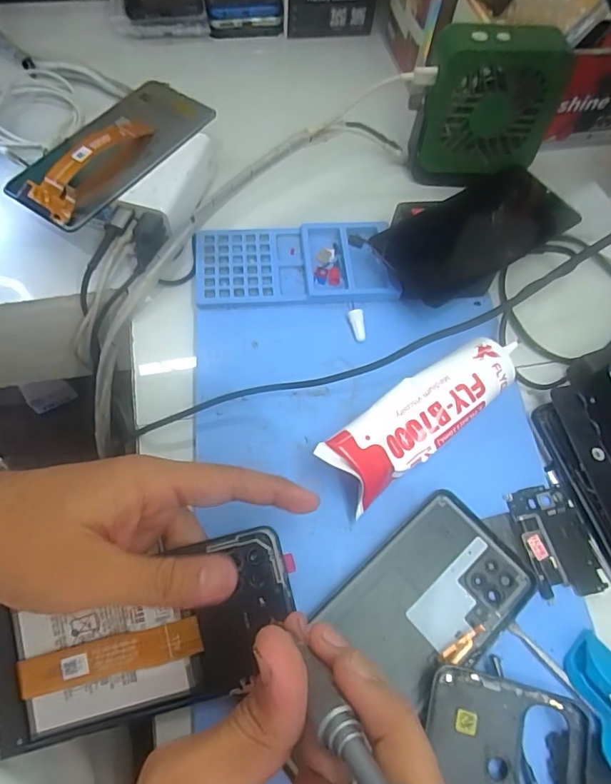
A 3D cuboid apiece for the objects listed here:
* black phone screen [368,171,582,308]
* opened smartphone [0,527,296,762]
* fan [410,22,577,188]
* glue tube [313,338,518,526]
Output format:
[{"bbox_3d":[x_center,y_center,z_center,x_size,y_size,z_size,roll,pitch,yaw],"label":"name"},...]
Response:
[{"bbox_3d":[0.129,-0.120,0.371,0.148,0.007,0.065,-29,92,-6],"label":"black phone screen"},{"bbox_3d":[-0.084,0.123,0.241,0.160,0.006,0.071,-14,82,-2],"label":"opened smartphone"},{"bbox_3d":[0.140,-0.224,0.393,0.107,0.106,0.043,7,64,0],"label":"fan"},{"bbox_3d":[0.072,0.016,0.308,0.136,0.036,0.043,-35,71,-19],"label":"glue tube"}]

